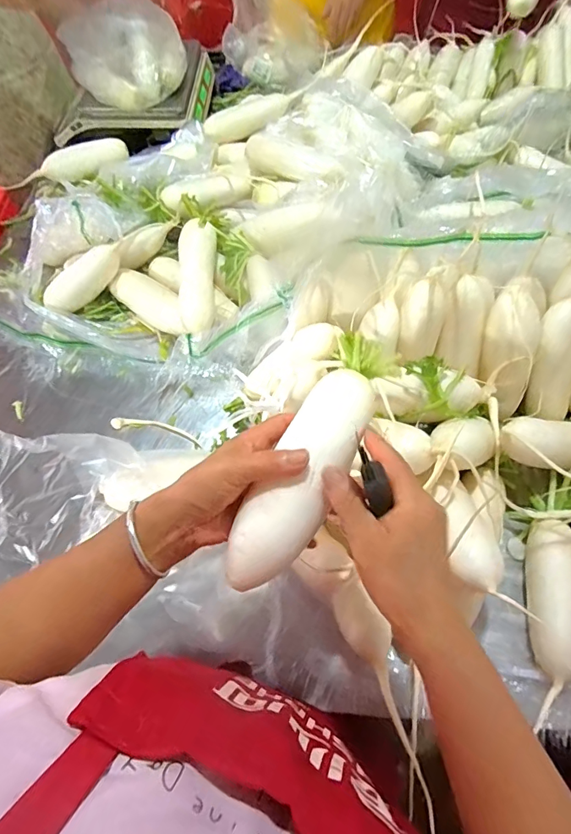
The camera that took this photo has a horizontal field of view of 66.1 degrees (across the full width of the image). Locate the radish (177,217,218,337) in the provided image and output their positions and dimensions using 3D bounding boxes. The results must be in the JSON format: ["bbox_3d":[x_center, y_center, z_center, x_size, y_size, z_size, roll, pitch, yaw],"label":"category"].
[{"bbox_3d":[-0.136,-0.215,0.676,0.059,0.043,0.191,-1,76,1],"label":"radish"}]

